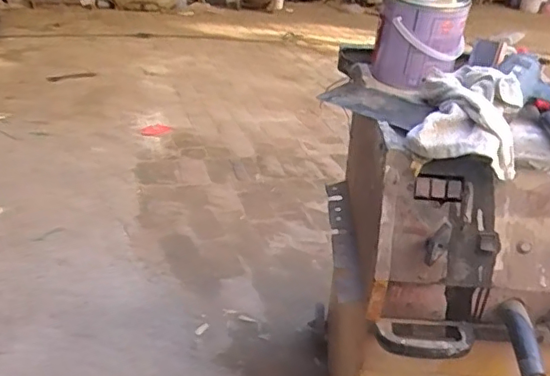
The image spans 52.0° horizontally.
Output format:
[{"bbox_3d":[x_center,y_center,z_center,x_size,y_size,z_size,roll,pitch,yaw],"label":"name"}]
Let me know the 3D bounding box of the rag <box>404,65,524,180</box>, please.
[{"bbox_3d":[0.309,-0.124,0.914,0.159,0.107,0.251,11,26,13],"label":"rag"}]

